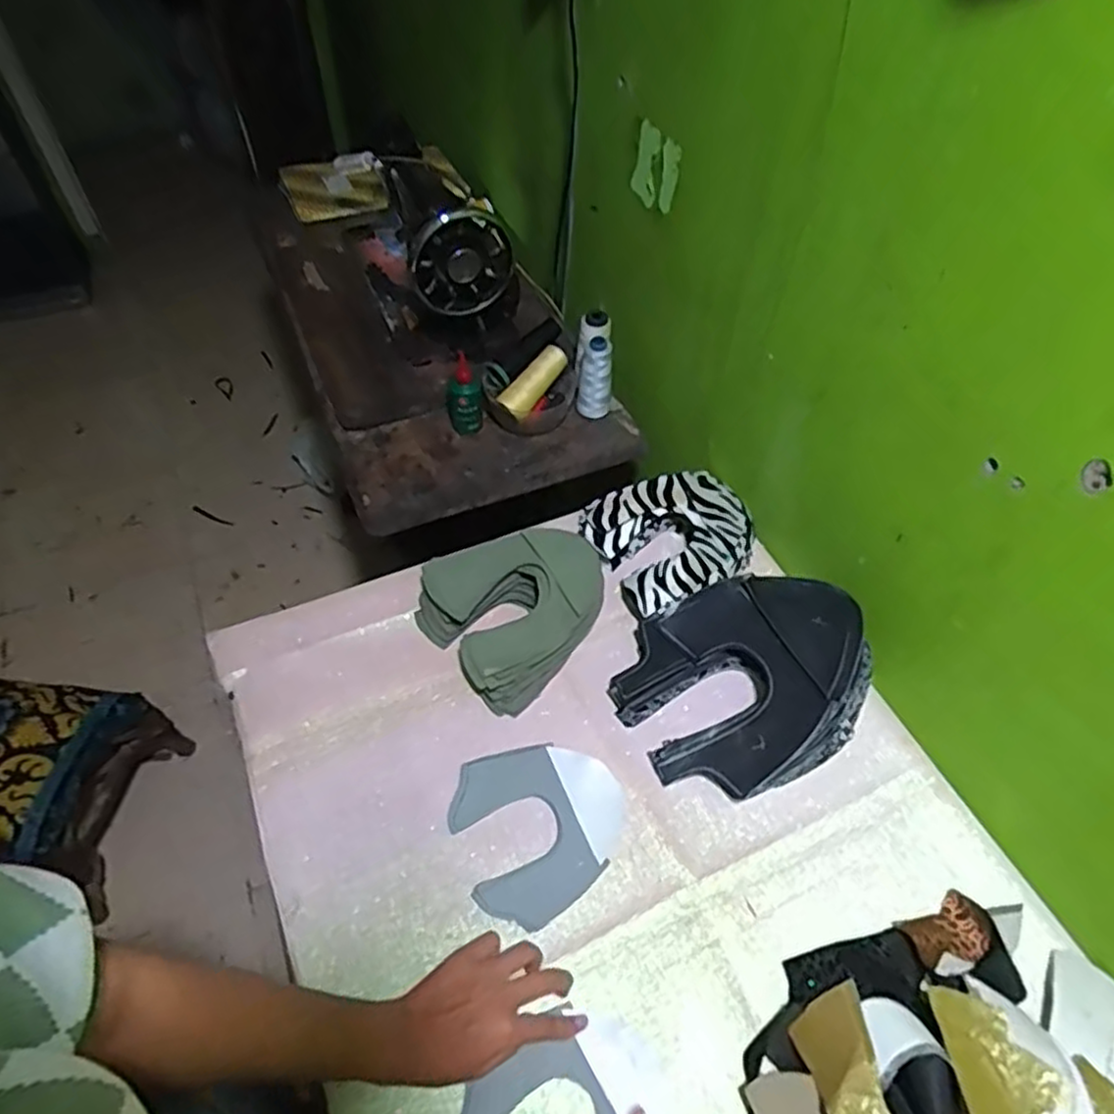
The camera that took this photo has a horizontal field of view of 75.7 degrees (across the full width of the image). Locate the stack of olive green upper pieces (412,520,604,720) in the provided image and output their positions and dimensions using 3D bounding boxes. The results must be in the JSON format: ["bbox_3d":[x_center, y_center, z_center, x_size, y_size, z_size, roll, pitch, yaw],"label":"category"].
[{"bbox_3d":[-0.050,0.043,0.757,0.176,0.069,0.179,37,60,24],"label":"stack of olive green upper pieces"}]

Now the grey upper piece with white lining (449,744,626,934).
[{"bbox_3d":[-0.012,0.240,0.647,0.149,0.006,0.147,-17,55,-15],"label":"grey upper piece with white lining"}]

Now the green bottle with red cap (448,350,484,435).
[{"bbox_3d":[-0.120,-0.206,0.930,0.044,0.100,0.035,-7,53,-7],"label":"green bottle with red cap"}]

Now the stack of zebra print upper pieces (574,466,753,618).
[{"bbox_3d":[0.139,-0.023,0.813,0.190,0.080,0.160,-21,56,-17],"label":"stack of zebra print upper pieces"}]

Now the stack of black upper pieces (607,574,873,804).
[{"bbox_3d":[0.189,0.110,0.697,0.244,0.098,0.195,-20,56,-16],"label":"stack of black upper pieces"}]

